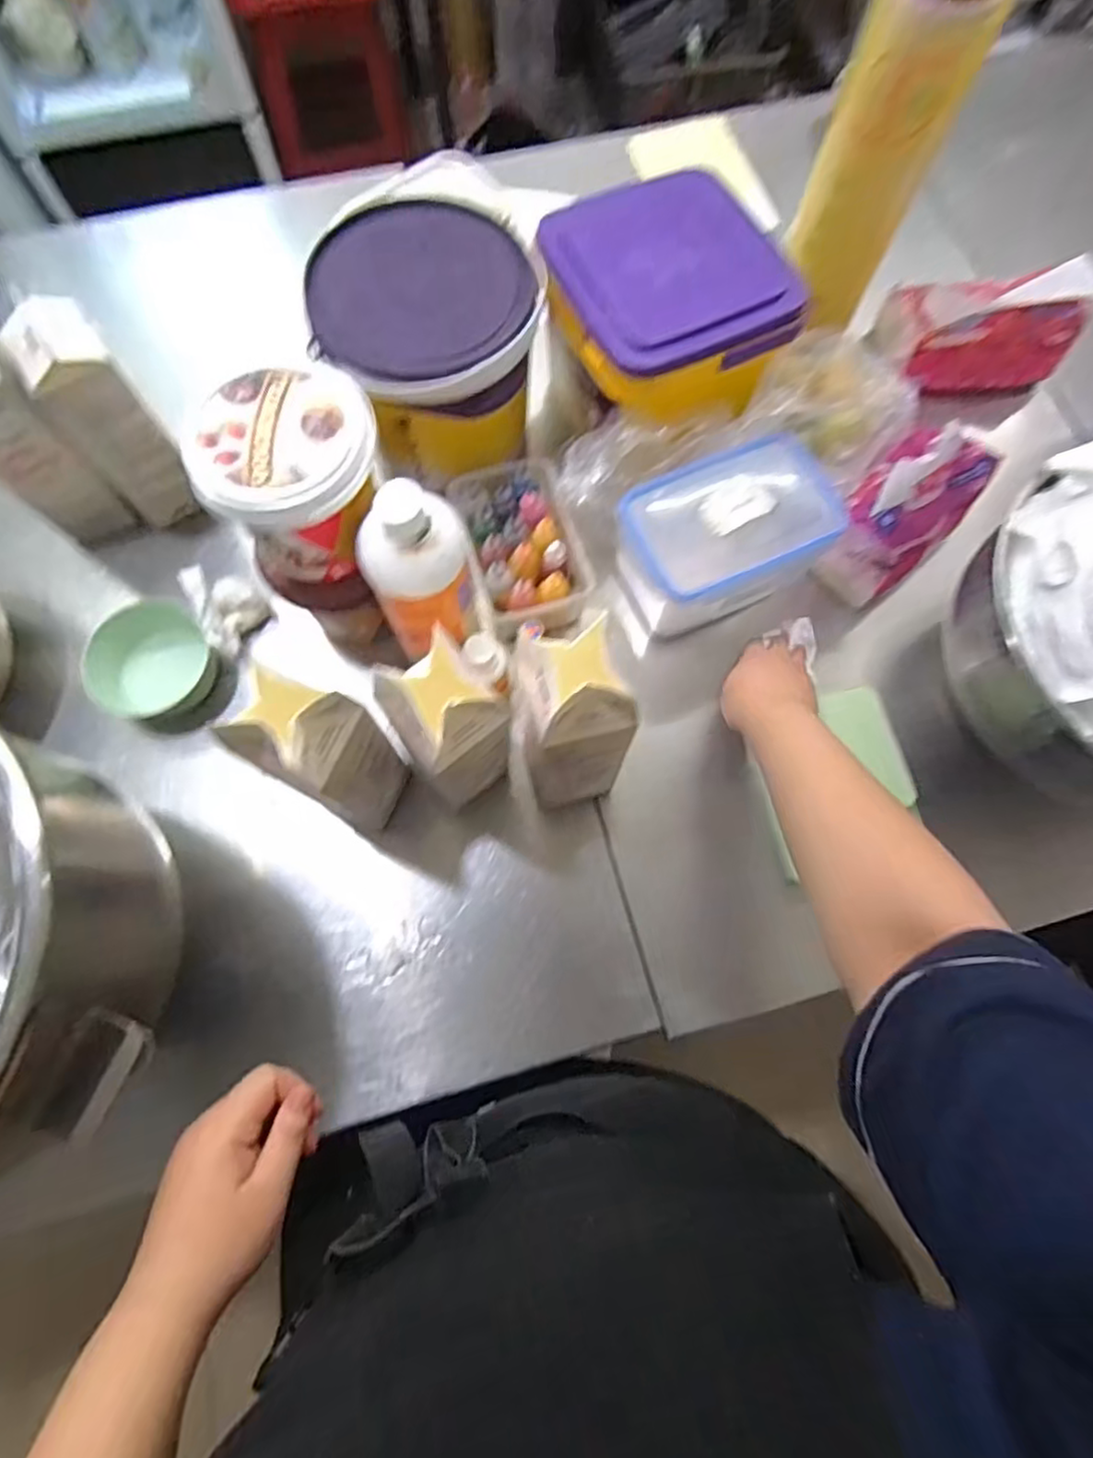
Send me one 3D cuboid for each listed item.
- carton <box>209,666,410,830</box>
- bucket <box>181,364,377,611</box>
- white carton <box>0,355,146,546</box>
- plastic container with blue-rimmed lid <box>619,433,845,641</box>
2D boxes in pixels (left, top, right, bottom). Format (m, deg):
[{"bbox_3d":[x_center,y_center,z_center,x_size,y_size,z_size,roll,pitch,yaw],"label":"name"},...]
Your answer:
[{"bbox_3d":[-0.165,0.023,0.515,0.066,0.208,0.072,16,74,3],"label":"carton"},{"bbox_3d":[-0.191,-0.178,0.550,0.123,0.164,0.127,0,74,-1],"label":"bucket"},{"bbox_3d":[-0.482,-0.259,0.629,0.083,0.210,0.064,-31,77,-9],"label":"white carton"},{"bbox_3d":[0.173,-0.190,0.683,0.200,0.115,0.129,-25,76,-8],"label":"plastic container with blue-rimmed lid"}]

